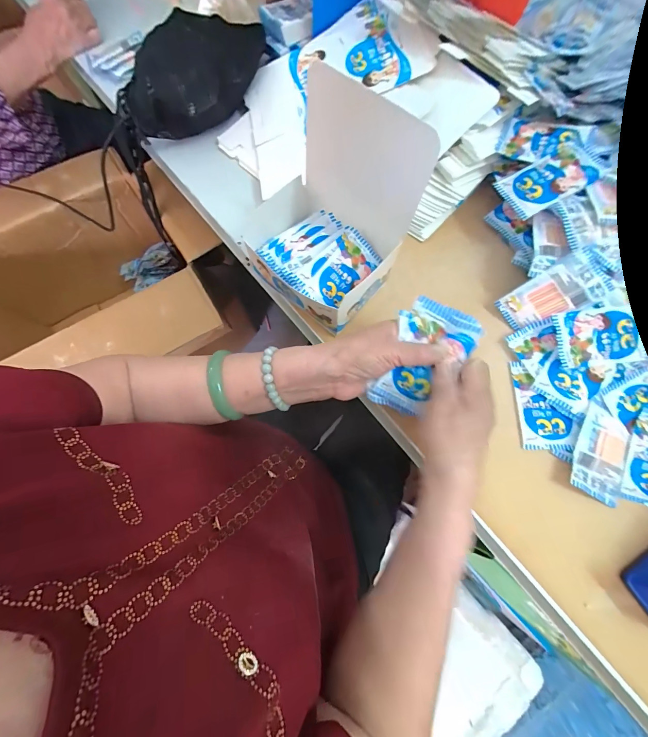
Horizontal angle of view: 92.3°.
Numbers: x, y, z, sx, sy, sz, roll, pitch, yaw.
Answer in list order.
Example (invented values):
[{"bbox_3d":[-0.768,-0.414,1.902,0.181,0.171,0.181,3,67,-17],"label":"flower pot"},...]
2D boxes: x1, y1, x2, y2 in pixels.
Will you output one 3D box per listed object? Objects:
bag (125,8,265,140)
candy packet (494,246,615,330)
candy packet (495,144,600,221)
[{"bbox_3d":[-0.174,-0.435,0.453,0.117,0.086,0.242,21,74,6],"label":"bag"},{"bbox_3d":[0.270,-0.086,0.369,0.103,0.015,0.058,-33,99,31],"label":"candy packet"},{"bbox_3d":[0.272,-0.227,0.373,0.099,0.010,0.066,-23,69,11],"label":"candy packet"}]

